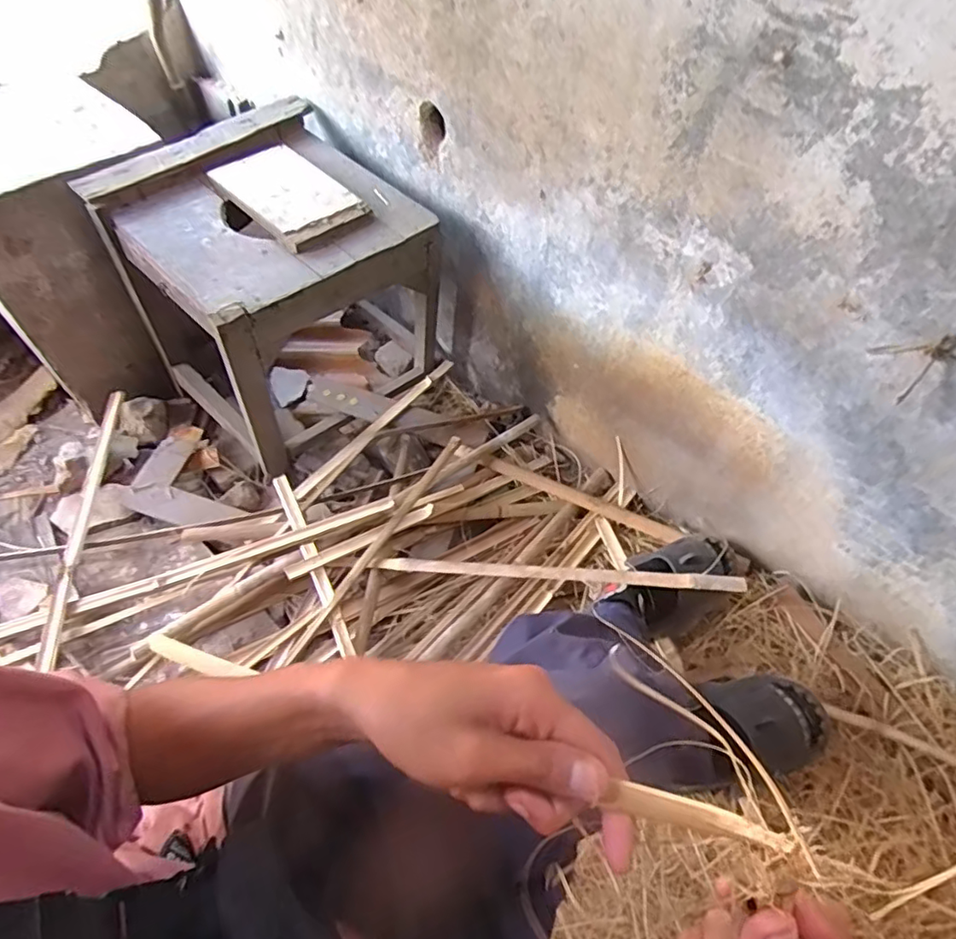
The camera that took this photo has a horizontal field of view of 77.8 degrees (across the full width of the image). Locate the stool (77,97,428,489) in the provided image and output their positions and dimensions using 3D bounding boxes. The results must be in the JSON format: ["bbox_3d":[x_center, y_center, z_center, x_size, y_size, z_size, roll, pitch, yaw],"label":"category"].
[{"bbox_3d":[-0.359,-0.338,1.129,0.456,0.406,0.444,39,63,22],"label":"stool"}]

